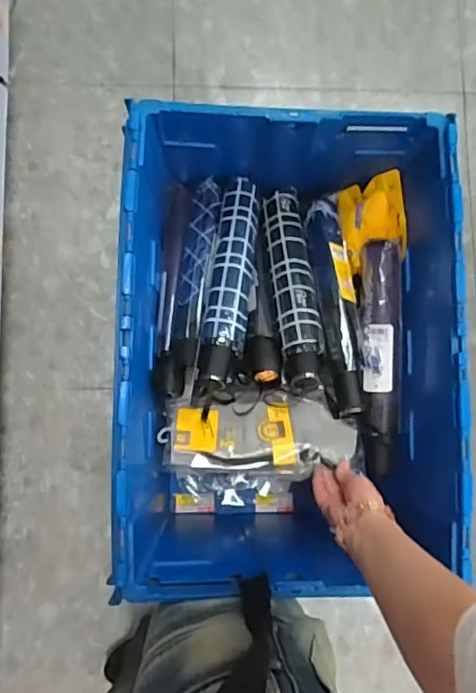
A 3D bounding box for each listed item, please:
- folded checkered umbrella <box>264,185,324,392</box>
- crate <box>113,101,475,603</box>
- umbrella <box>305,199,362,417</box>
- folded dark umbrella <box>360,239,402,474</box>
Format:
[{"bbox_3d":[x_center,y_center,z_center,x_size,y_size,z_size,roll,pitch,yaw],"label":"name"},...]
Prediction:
[{"bbox_3d":[0.078,-0.091,0.774,0.059,0.051,0.312,-3,66,-5],"label":"folded checkered umbrella"},{"bbox_3d":[0.065,-0.008,0.783,0.421,0.289,0.605,0,85,-4],"label":"crate"},{"bbox_3d":[0.140,-0.065,0.769,0.059,0.037,0.318,-3,71,-4],"label":"umbrella"},{"bbox_3d":[0.201,0.015,0.769,0.053,0.054,0.317,1,85,-4],"label":"folded dark umbrella"}]

